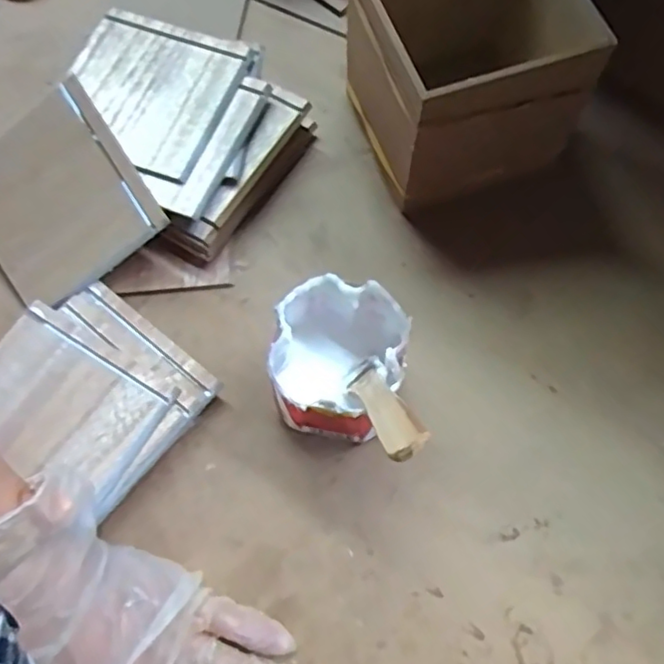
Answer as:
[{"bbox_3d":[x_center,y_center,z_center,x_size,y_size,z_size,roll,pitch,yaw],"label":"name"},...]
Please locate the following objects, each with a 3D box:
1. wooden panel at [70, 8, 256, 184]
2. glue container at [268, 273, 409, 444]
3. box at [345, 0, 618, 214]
[{"bbox_3d":[-0.118,-0.155,0.394,0.105,0.007,0.107,18,71,7],"label":"wooden panel"},{"bbox_3d":[0.003,0.020,0.334,0.064,0.078,0.069,0,69,1],"label":"glue container"},{"bbox_3d":[0.082,-0.162,0.387,0.129,0.108,0.126,-17,70,-6],"label":"box"}]

